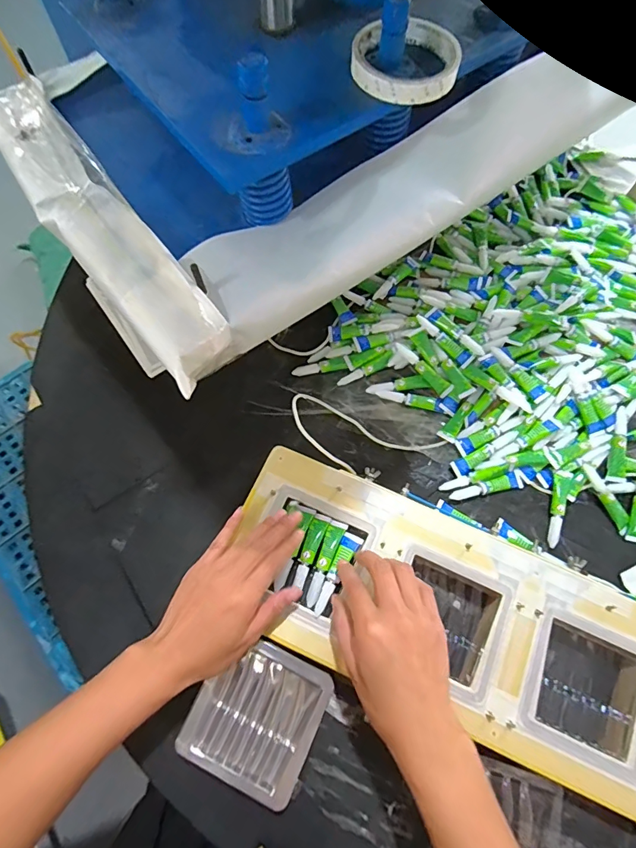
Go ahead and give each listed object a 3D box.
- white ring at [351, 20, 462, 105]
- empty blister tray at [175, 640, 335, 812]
[{"bbox_3d":[0.074,-0.308,0.377,0.088,0.015,0.090,0,69,-1],"label":"white ring"},{"bbox_3d":[-0.053,0.252,0.387,0.103,0.012,0.107,23,71,12],"label":"empty blister tray"}]

